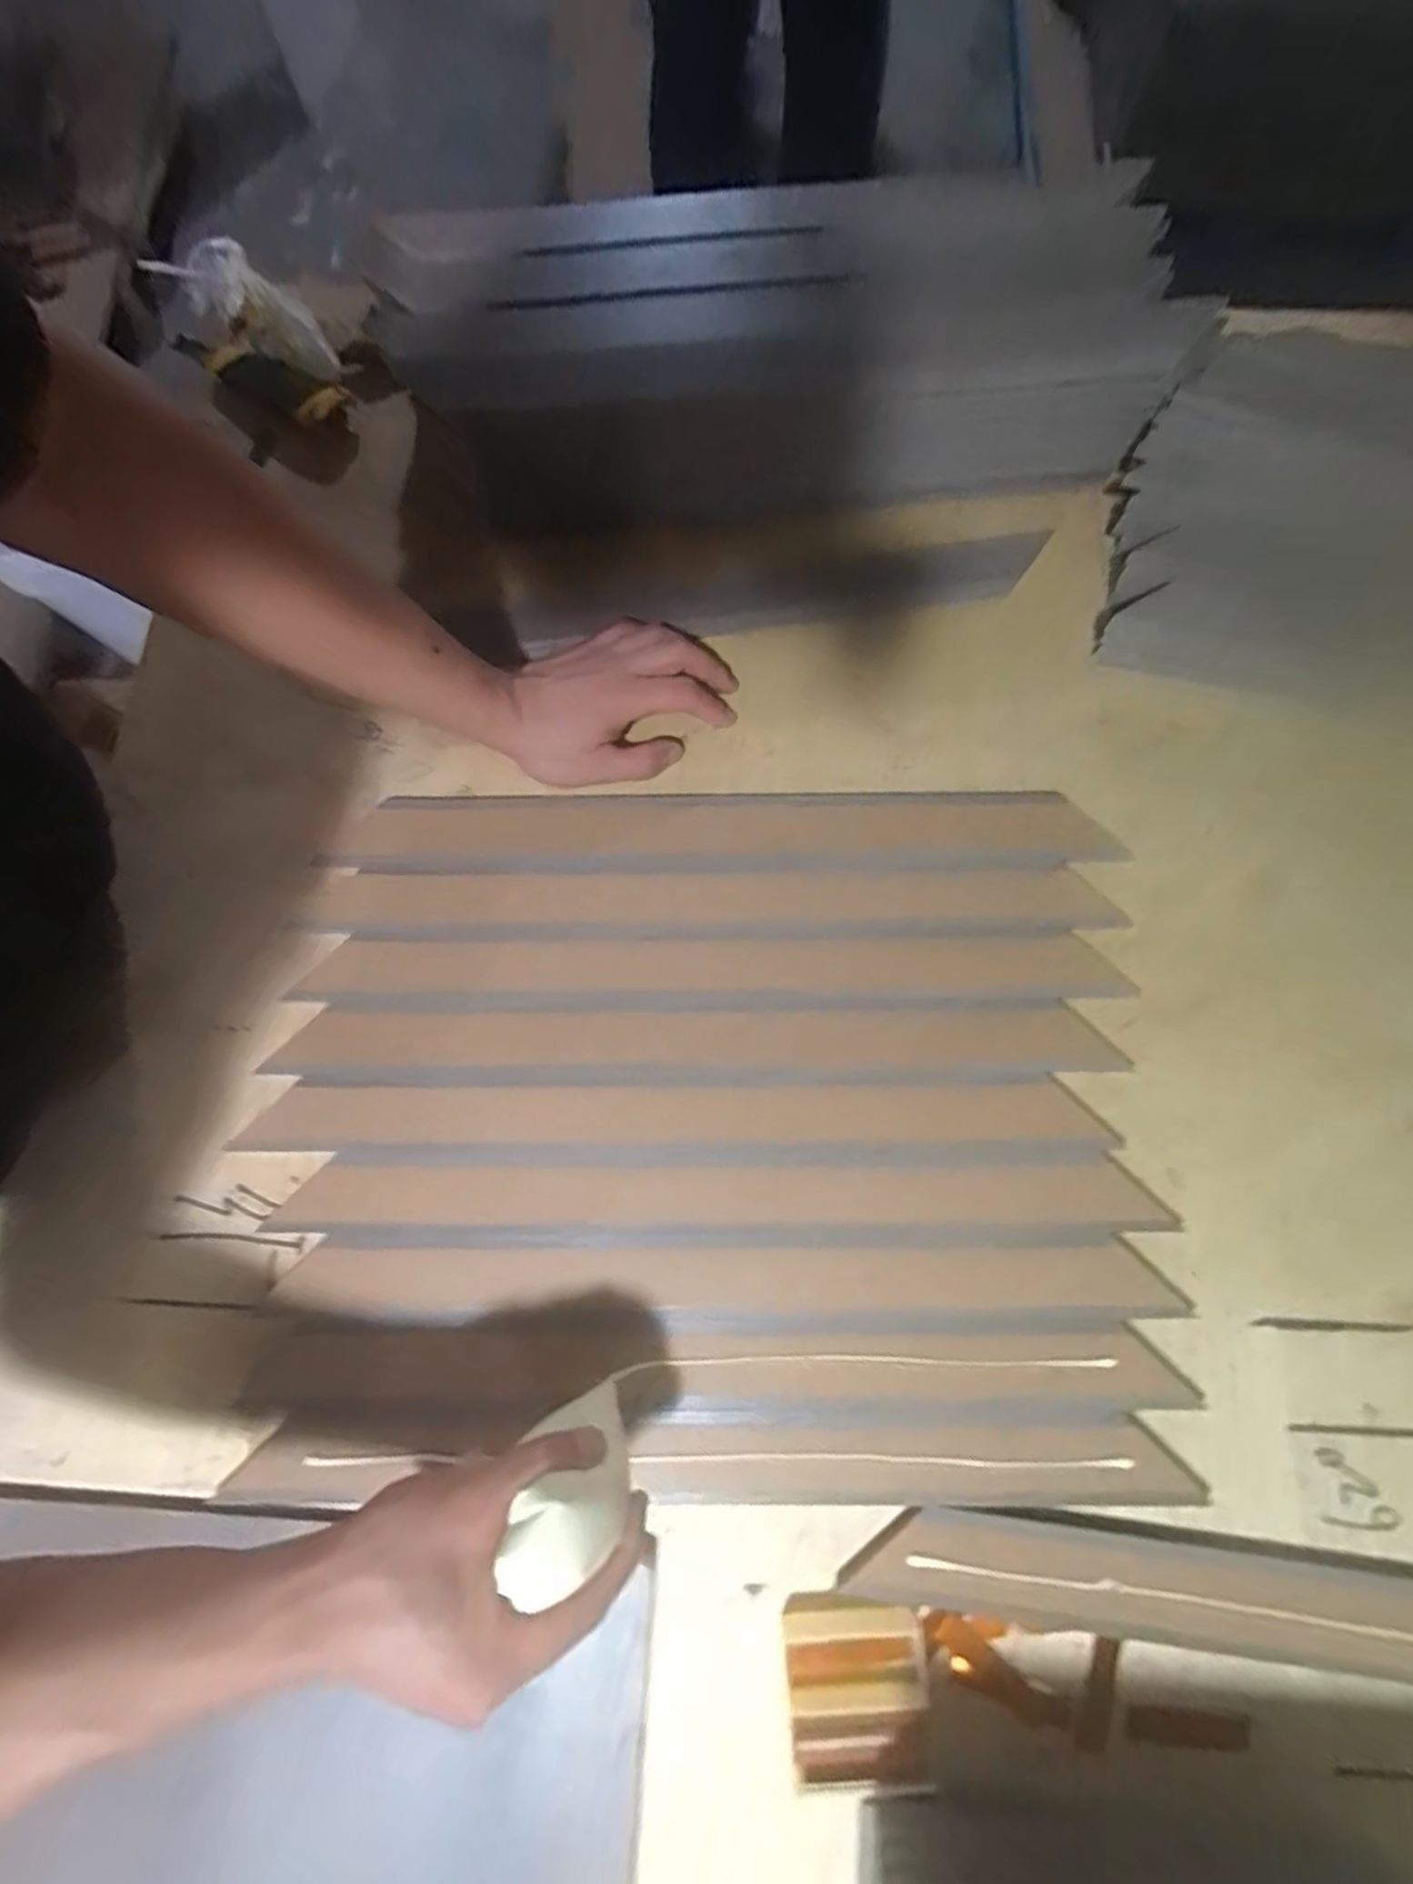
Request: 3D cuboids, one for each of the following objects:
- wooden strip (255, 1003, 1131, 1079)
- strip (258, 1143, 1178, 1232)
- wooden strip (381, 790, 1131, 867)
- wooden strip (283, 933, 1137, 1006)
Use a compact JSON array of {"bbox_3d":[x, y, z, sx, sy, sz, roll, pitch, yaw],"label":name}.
[{"bbox_3d":[-0.009,0.059,0.428,0.490,0.008,0.042,0,77,0],"label":"wooden strip"},{"bbox_3d":[0.007,0.141,0.406,0.487,0.007,0.044,0,77,0],"label":"strip"},{"bbox_3d":[0.029,-0.078,0.463,0.461,0.011,0.046,1,77,0],"label":"wooden strip"},{"bbox_3d":[0.001,0.018,0.440,0.490,0.008,0.042,0,77,0],"label":"wooden strip"}]

